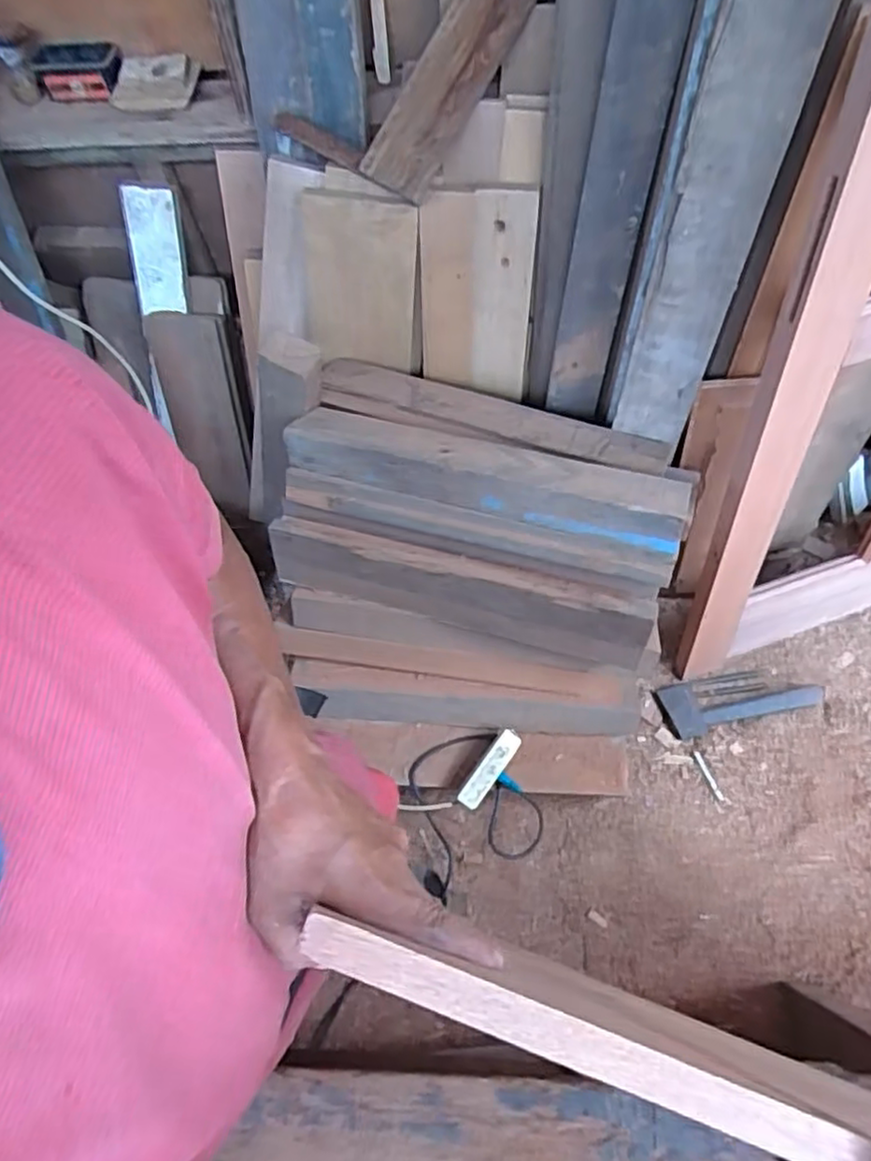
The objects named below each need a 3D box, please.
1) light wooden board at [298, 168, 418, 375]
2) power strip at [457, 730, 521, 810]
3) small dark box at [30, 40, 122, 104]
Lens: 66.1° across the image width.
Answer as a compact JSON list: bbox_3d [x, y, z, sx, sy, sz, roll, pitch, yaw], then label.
[{"bbox_3d":[-0.144,-0.564,1.252,0.212,0.341,0.019,10,50,4],"label":"light wooden board"},{"bbox_3d":[0.101,0.355,1.257,0.043,0.026,0.162,35,90,19],"label":"power strip"},{"bbox_3d":[-0.605,-0.860,1.136,0.151,0.066,0.056,-3,62,2],"label":"small dark box"}]

